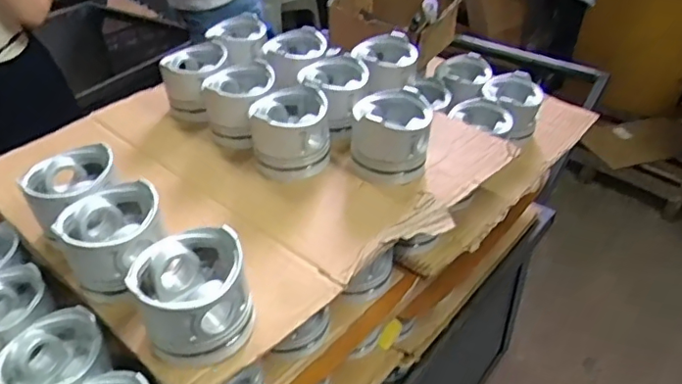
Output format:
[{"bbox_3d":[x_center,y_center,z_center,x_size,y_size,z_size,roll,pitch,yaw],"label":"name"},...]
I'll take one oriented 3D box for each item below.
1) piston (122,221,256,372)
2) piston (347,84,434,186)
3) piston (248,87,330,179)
[{"bbox_3d":[-0.141,0.104,0.553,0.101,0.096,0.102,-13,40,-13],"label":"piston"},{"bbox_3d":[0.066,-0.074,0.763,0.103,0.090,0.096,5,39,9],"label":"piston"},{"bbox_3d":[-0.066,-0.078,0.772,0.096,0.089,0.103,-1,39,1],"label":"piston"}]

